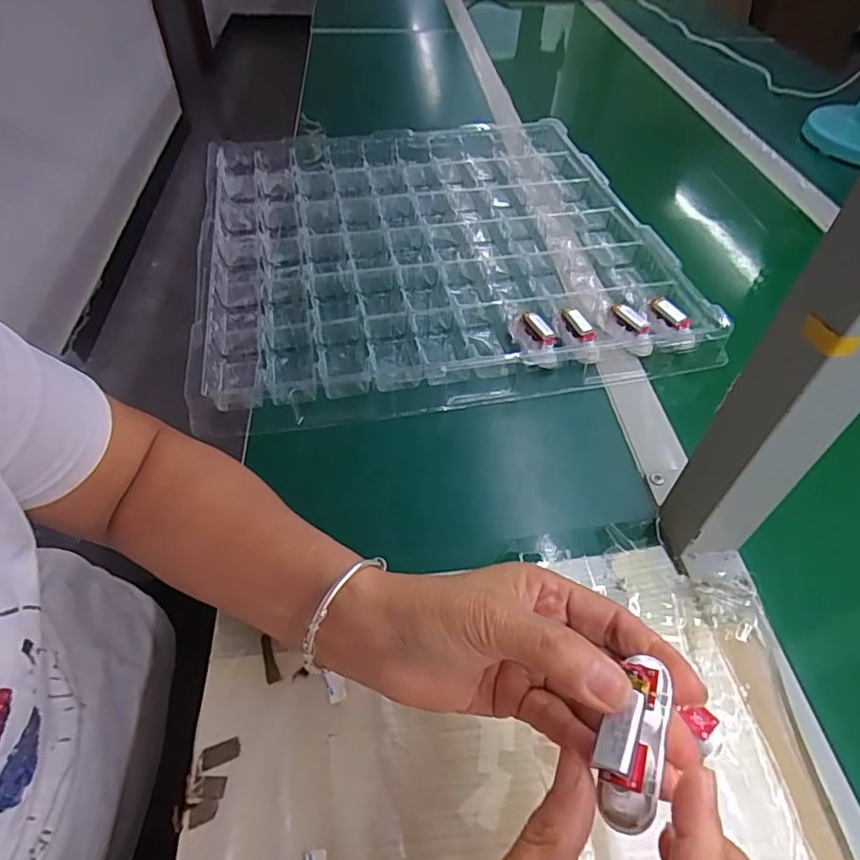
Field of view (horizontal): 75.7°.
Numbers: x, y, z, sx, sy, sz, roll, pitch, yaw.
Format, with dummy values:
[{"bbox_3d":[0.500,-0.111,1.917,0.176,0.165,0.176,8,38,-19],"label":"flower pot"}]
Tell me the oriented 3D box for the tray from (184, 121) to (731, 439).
[{"bbox_3d":[-0.003,-0.210,0.604,0.466,0.036,0.486,-8,50,-8],"label":"tray"}]

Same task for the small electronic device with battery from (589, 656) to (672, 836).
[{"bbox_3d":[0.077,0.116,0.206,0.026,0.022,0.054,22,52,16],"label":"small electronic device with battery"}]

